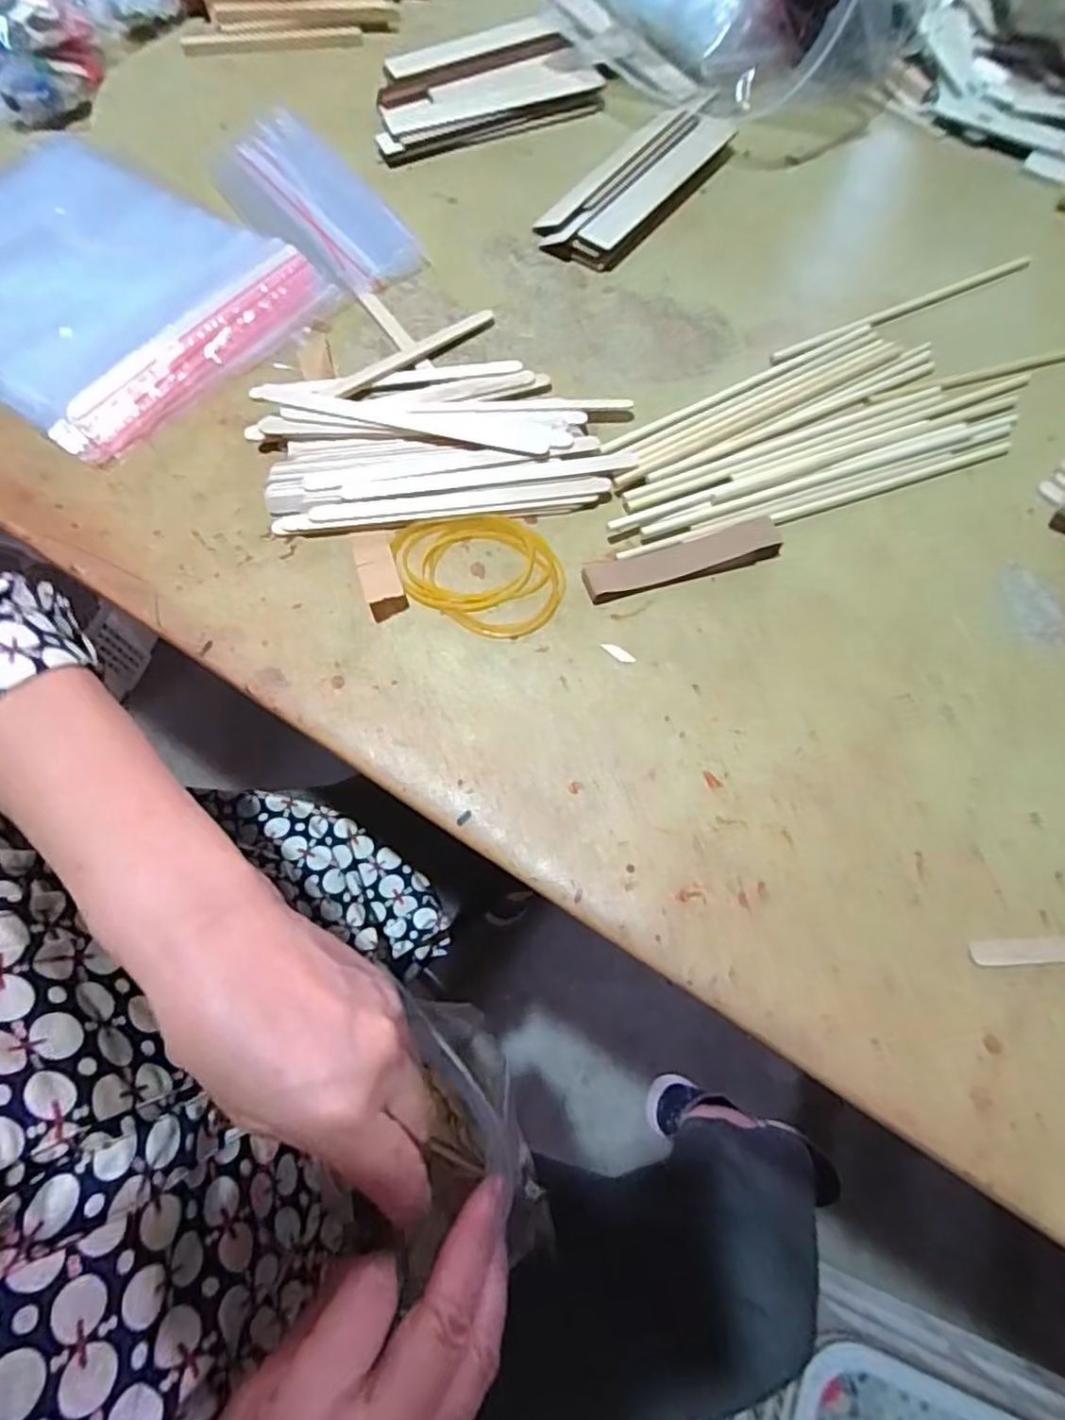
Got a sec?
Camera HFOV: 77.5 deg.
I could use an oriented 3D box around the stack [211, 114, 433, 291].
[{"bbox_3d":[-0.149,-0.333,0.435,0.072,0.018,0.178,-36,73,-14],"label":"stack"}]

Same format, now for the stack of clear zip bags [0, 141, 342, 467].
[{"bbox_3d":[-0.283,-0.269,0.411,0.274,0.015,0.182,34,71,12],"label":"stack of clear zip bags"}]

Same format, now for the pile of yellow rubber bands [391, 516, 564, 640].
[{"bbox_3d":[-0.027,-0.073,0.341,0.089,0.005,0.067,29,70,10],"label":"pile of yellow rubber bands"}]

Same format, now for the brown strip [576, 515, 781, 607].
[{"bbox_3d":[0.078,-0.076,0.339,0.104,0.007,0.023,-16,69,-7],"label":"brown strip"}]

